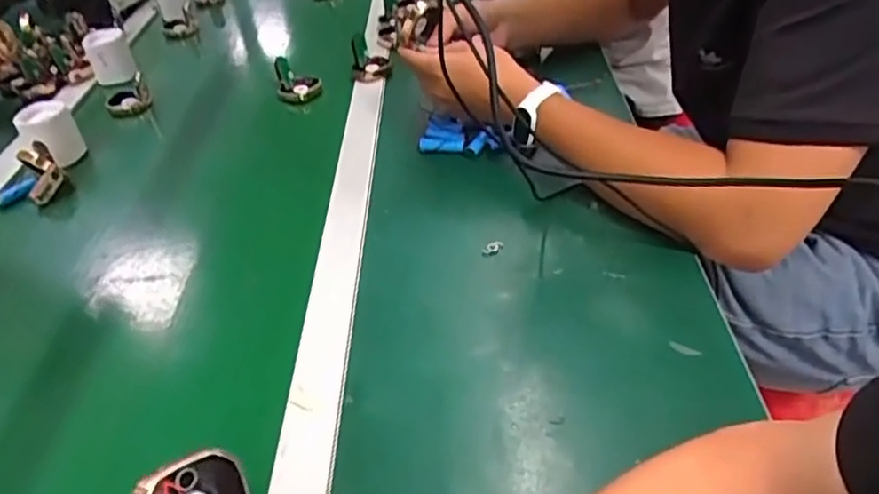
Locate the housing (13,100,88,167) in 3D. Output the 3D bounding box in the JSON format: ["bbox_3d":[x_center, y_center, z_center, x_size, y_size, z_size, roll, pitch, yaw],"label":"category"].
[{"bbox_3d":[-0.483,-0.137,0.866,0.062,0.073,0.057,-29,44,-26],"label":"housing"}]

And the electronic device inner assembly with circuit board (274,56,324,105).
[{"bbox_3d":[-0.197,-0.232,0.962,0.060,0.049,0.052,-13,38,-6],"label":"electronic device inner assembly with circuit board"}]

